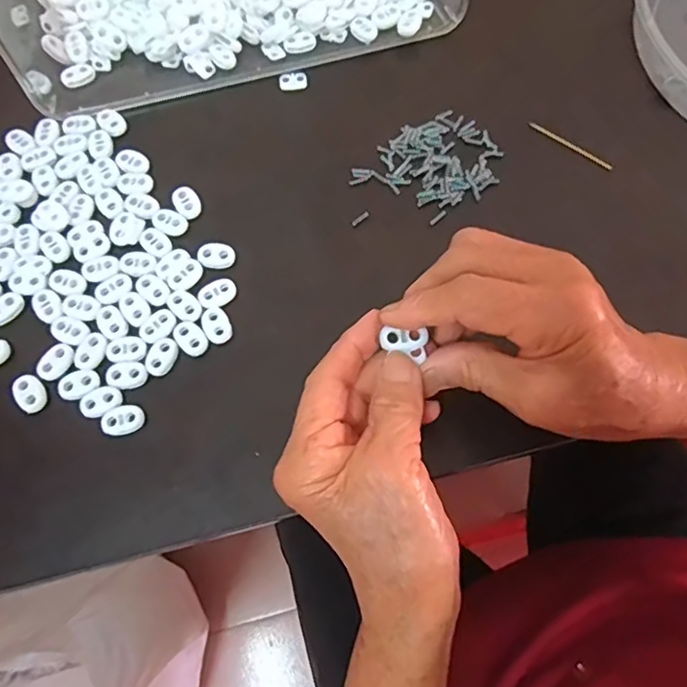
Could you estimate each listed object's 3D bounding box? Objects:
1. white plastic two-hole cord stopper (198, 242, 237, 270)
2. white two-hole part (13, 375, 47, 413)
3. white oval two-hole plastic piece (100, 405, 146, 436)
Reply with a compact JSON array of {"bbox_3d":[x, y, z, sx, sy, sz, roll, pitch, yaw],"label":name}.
[{"bbox_3d":[-0.077,-0.053,0.343,0.022,0.004,0.018,11,71,6],"label":"white plastic two-hole cord stopper"},{"bbox_3d":[-0.175,0.027,0.316,0.015,0.004,0.023,-39,74,-11],"label":"white two-hole part"},{"bbox_3d":[-0.121,0.042,0.309,0.022,0.004,0.016,-15,71,-3],"label":"white oval two-hole plastic piece"}]

